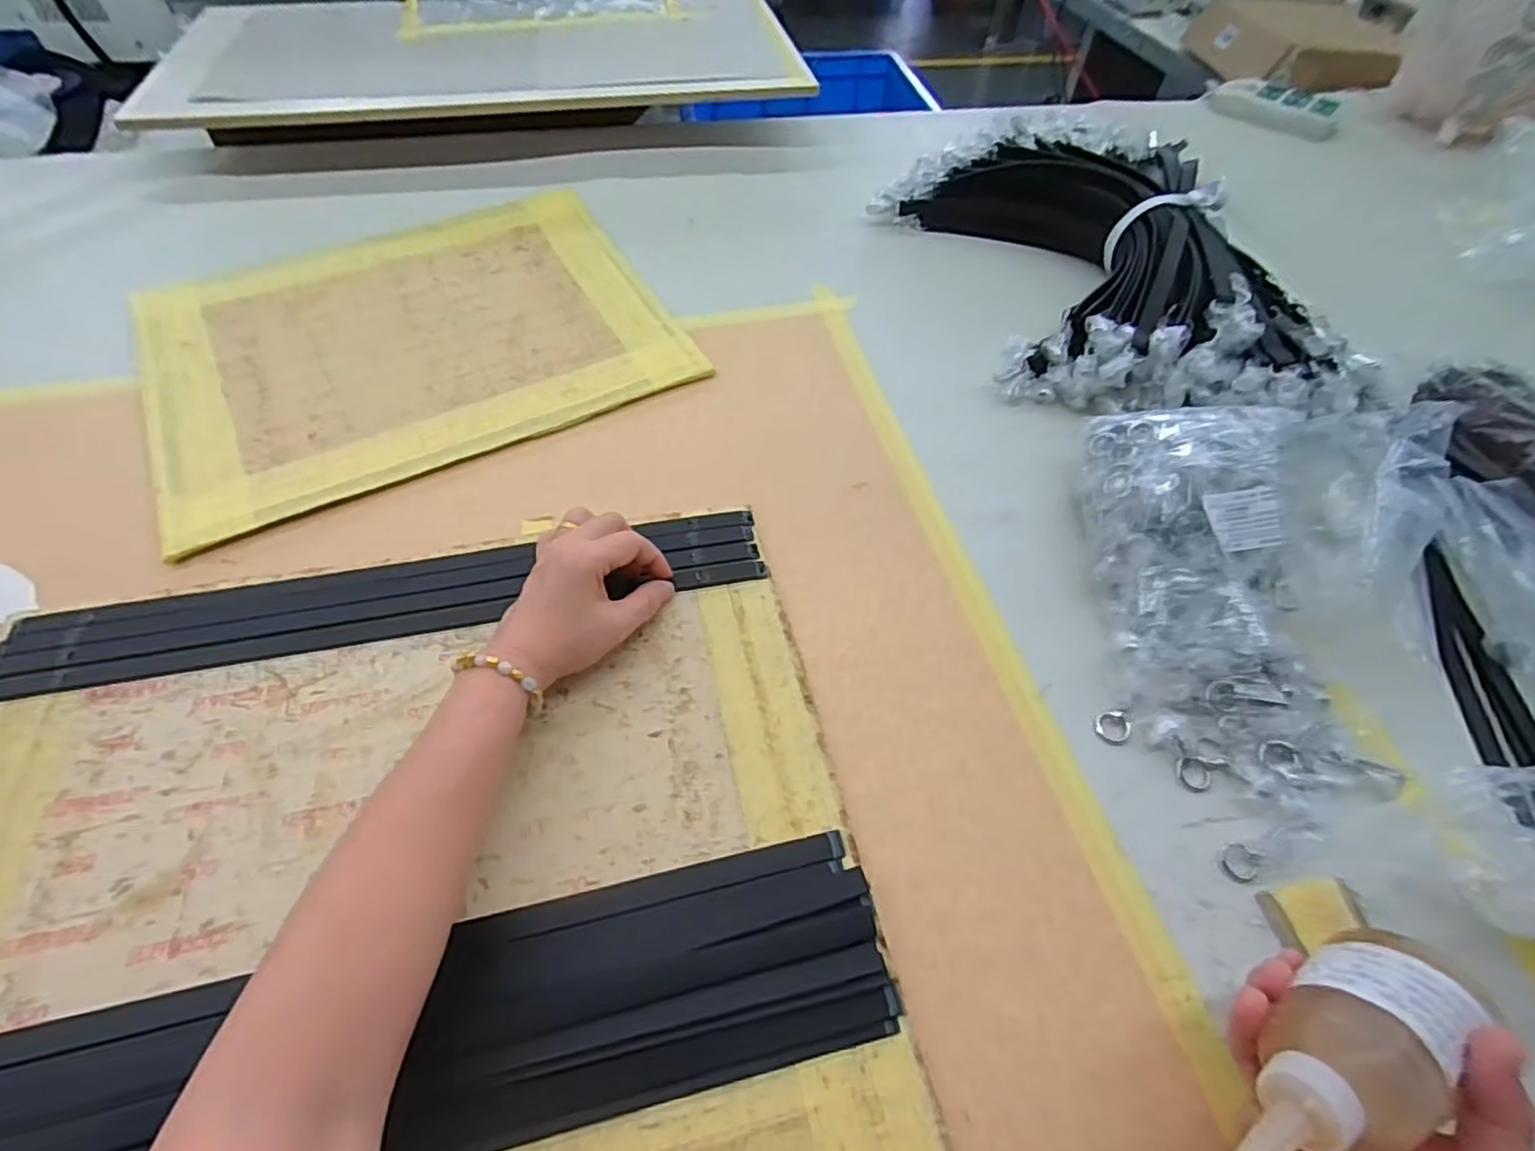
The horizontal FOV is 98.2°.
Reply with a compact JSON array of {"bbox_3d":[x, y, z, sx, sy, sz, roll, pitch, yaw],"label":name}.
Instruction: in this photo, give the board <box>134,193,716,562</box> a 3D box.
[{"bbox_3d":[-0.349,-0.244,0.663,0.458,0.014,0.389,-25,60,-19],"label":"board"}]

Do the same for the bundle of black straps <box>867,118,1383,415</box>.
[{"bbox_3d":[0.365,-0.350,0.721,0.360,0.089,0.552,-12,57,-12],"label":"bundle of black straps"}]

